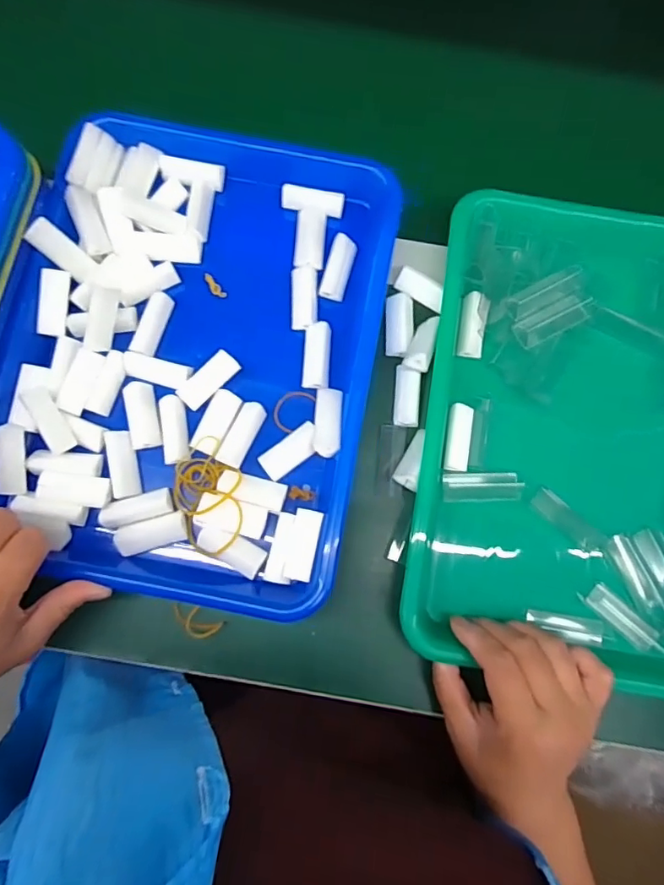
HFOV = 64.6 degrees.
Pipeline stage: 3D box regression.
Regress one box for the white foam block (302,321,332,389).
[{"bbox_3d":[-0.011,-0.062,0.377,0.019,0.012,0.048,4,80,-1],"label":"white foam block"}]

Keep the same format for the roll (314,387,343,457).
[{"bbox_3d":[-0.003,-0.013,0.361,0.018,0.014,0.047,5,66,-5],"label":"roll"}]

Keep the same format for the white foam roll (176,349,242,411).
[{"bbox_3d":[-0.087,-0.044,0.372,0.046,0.010,0.019,-44,84,-8],"label":"white foam roll"}]

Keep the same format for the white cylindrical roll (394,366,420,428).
[{"bbox_3d":[0.055,-0.033,0.382,0.017,0.015,0.043,4,80,-1],"label":"white cylindrical roll"}]

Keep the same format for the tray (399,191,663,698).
[{"bbox_3d":[0.190,-0.009,0.377,0.246,0.052,0.337,9,77,0],"label":"tray"}]

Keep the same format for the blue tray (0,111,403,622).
[{"bbox_3d":[-0.095,-0.068,0.371,0.245,0.041,0.334,11,77,1],"label":"blue tray"}]

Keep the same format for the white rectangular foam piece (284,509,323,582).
[{"bbox_3d":[-0.018,0.068,0.348,0.020,0.012,0.045,8,74,11],"label":"white rectangular foam piece"}]

